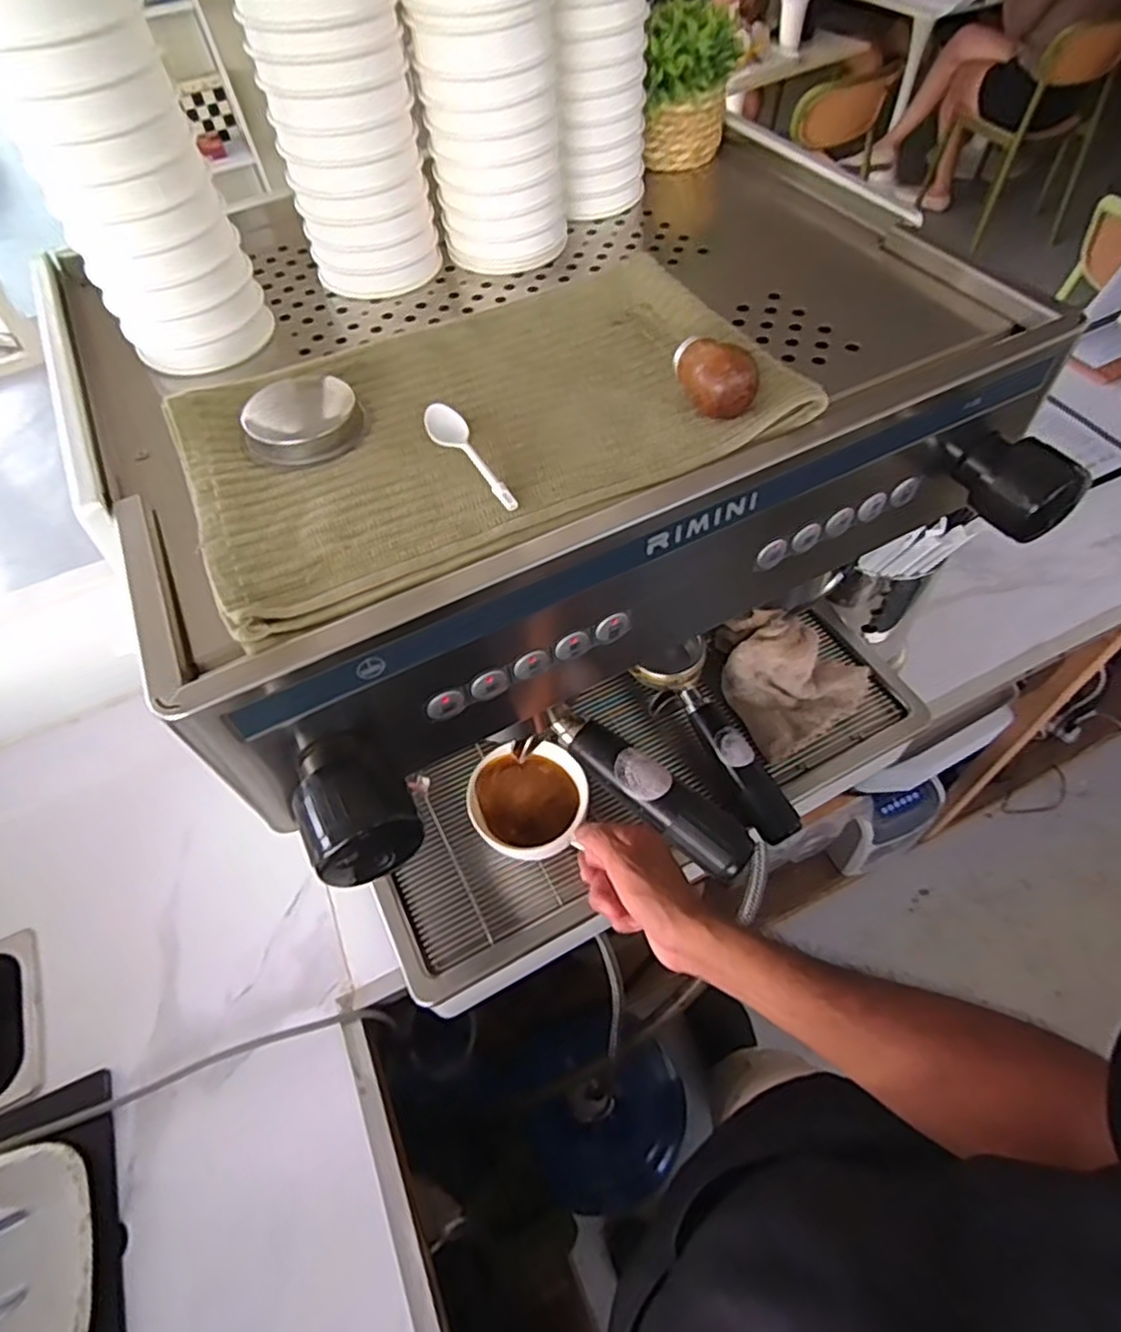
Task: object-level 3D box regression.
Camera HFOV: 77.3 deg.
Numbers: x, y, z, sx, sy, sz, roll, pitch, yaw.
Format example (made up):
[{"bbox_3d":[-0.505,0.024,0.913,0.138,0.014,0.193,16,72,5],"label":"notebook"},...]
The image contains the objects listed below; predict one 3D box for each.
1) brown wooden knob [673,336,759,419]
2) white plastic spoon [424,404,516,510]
[{"bbox_3d":[0.078,-0.151,0.355,0.032,0.026,0.046,-9,55,-2],"label":"brown wooden knob"},{"bbox_3d":[-0.046,-0.105,0.350,0.018,0.008,0.086,-26,57,-13],"label":"white plastic spoon"}]

